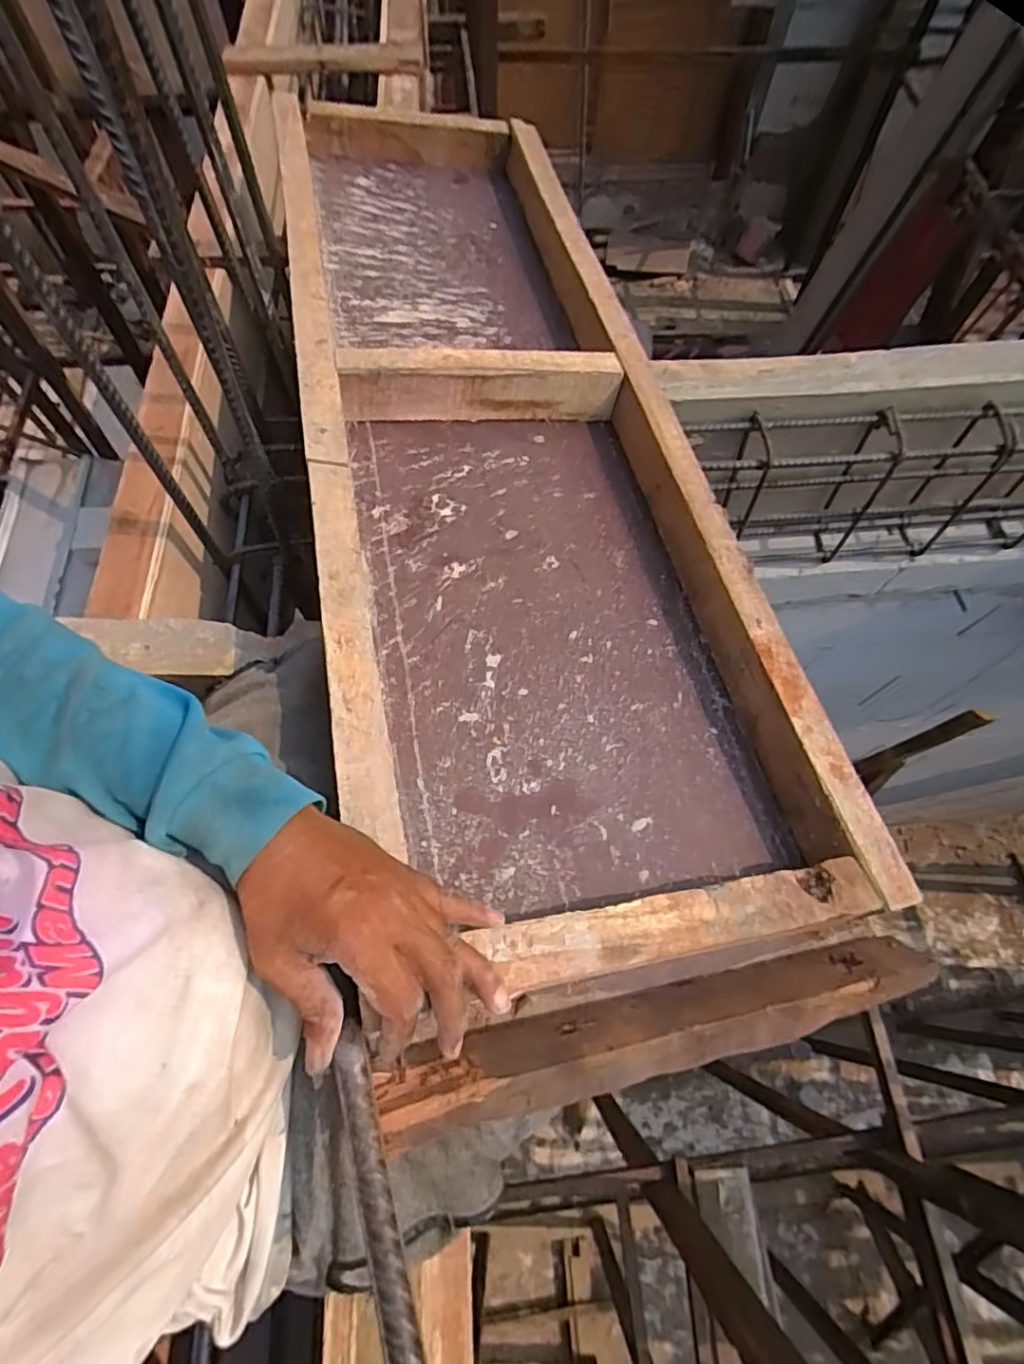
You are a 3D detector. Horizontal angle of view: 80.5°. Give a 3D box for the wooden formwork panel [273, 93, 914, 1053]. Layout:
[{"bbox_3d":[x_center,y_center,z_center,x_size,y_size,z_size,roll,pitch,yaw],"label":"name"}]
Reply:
[{"bbox_3d":[-0.022,-0.288,0.623,0.352,0.106,1.107,-11,64,-7],"label":"wooden formwork panel"}]

